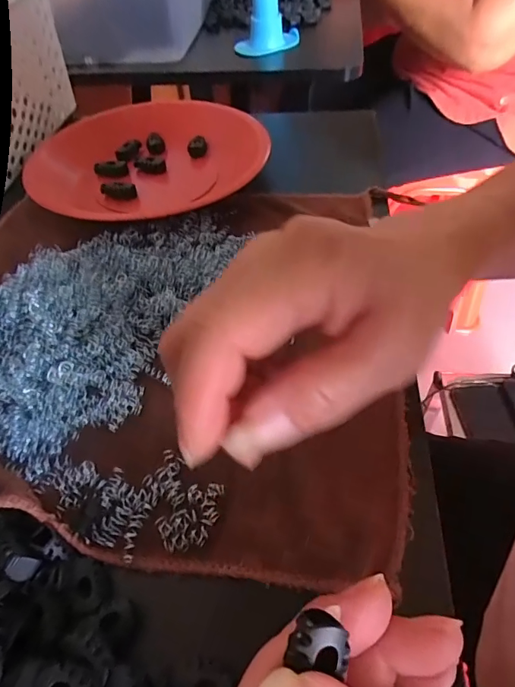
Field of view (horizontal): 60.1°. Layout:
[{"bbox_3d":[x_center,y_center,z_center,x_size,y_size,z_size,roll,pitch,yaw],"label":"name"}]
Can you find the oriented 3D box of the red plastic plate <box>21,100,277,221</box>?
[{"bbox_3d":[-0.104,-0.166,0.398,0.188,0.041,0.188,-2,52,3],"label":"red plastic plate"}]

